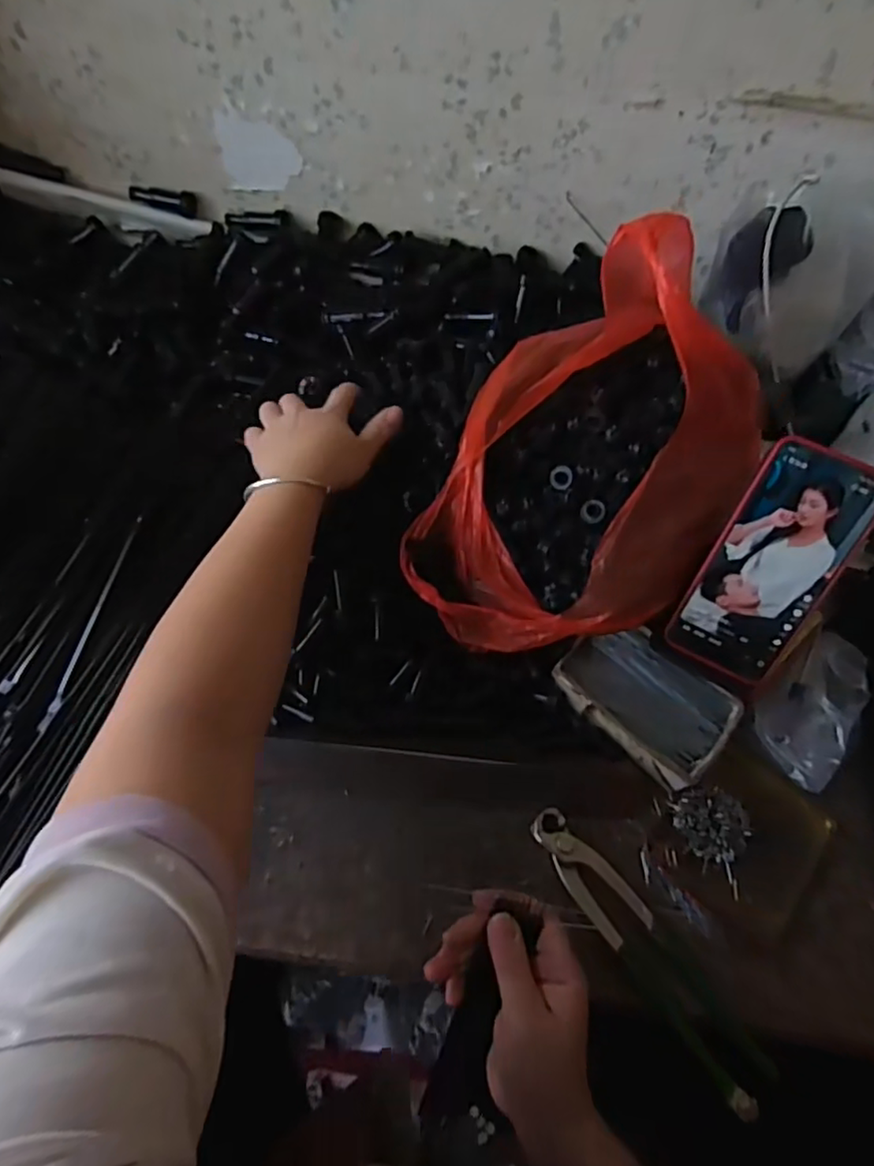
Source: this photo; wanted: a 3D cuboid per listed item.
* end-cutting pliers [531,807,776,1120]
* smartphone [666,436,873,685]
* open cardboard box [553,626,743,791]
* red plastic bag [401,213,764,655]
[{"bbox_3d":[0.135,0.236,0.407,0.036,0.025,0.197,-32,64,-22],"label":"end-cutting pliers"},{"bbox_3d":[0.230,-0.011,0.425,0.079,0.161,0.010,27,23,14],"label":"smartphone"},{"bbox_3d":[0.160,0.087,0.480,0.123,0.029,0.084,37,62,19],"label":"open cardboard box"},{"bbox_3d":[0.112,-0.090,0.449,0.204,0.190,0.258,28,59,14],"label":"red plastic bag"}]

